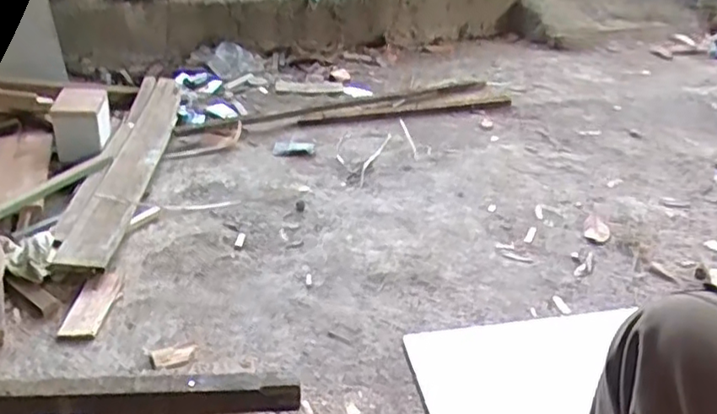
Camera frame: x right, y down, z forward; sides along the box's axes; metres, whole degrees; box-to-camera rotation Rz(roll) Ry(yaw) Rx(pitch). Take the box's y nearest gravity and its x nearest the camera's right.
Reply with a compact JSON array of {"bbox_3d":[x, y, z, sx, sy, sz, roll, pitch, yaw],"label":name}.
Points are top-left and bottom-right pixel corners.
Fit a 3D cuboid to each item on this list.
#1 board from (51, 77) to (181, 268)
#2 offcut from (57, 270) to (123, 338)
[{"bbox_3d":[-0.533,-0.137,1.610,0.099,0.030,0.907,2,31,-4],"label":"board"},{"bbox_3d":[-0.467,0.166,1.177,0.065,0.019,0.186,5,31,1],"label":"offcut"}]

